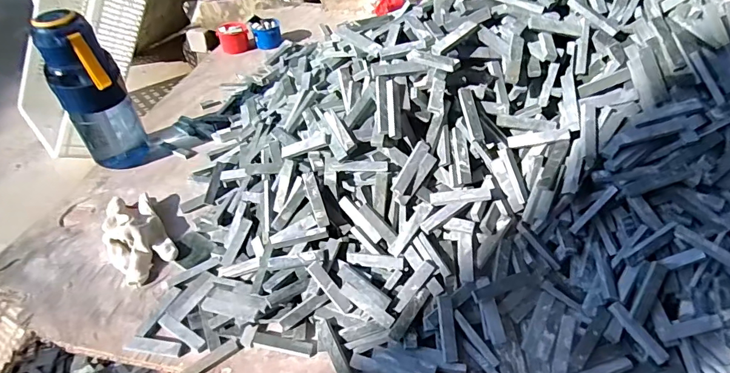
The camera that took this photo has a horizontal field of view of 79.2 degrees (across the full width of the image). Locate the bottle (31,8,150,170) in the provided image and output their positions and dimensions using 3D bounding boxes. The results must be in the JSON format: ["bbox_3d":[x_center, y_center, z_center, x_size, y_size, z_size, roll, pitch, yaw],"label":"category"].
[{"bbox_3d":[-0.356,-0.116,0.585,0.076,0.215,0.066,-27,49,-24],"label":"bottle"}]

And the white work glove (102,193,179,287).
[{"bbox_3d":[-0.282,0.056,0.539,0.066,0.033,0.131,-28,49,-24],"label":"white work glove"}]

